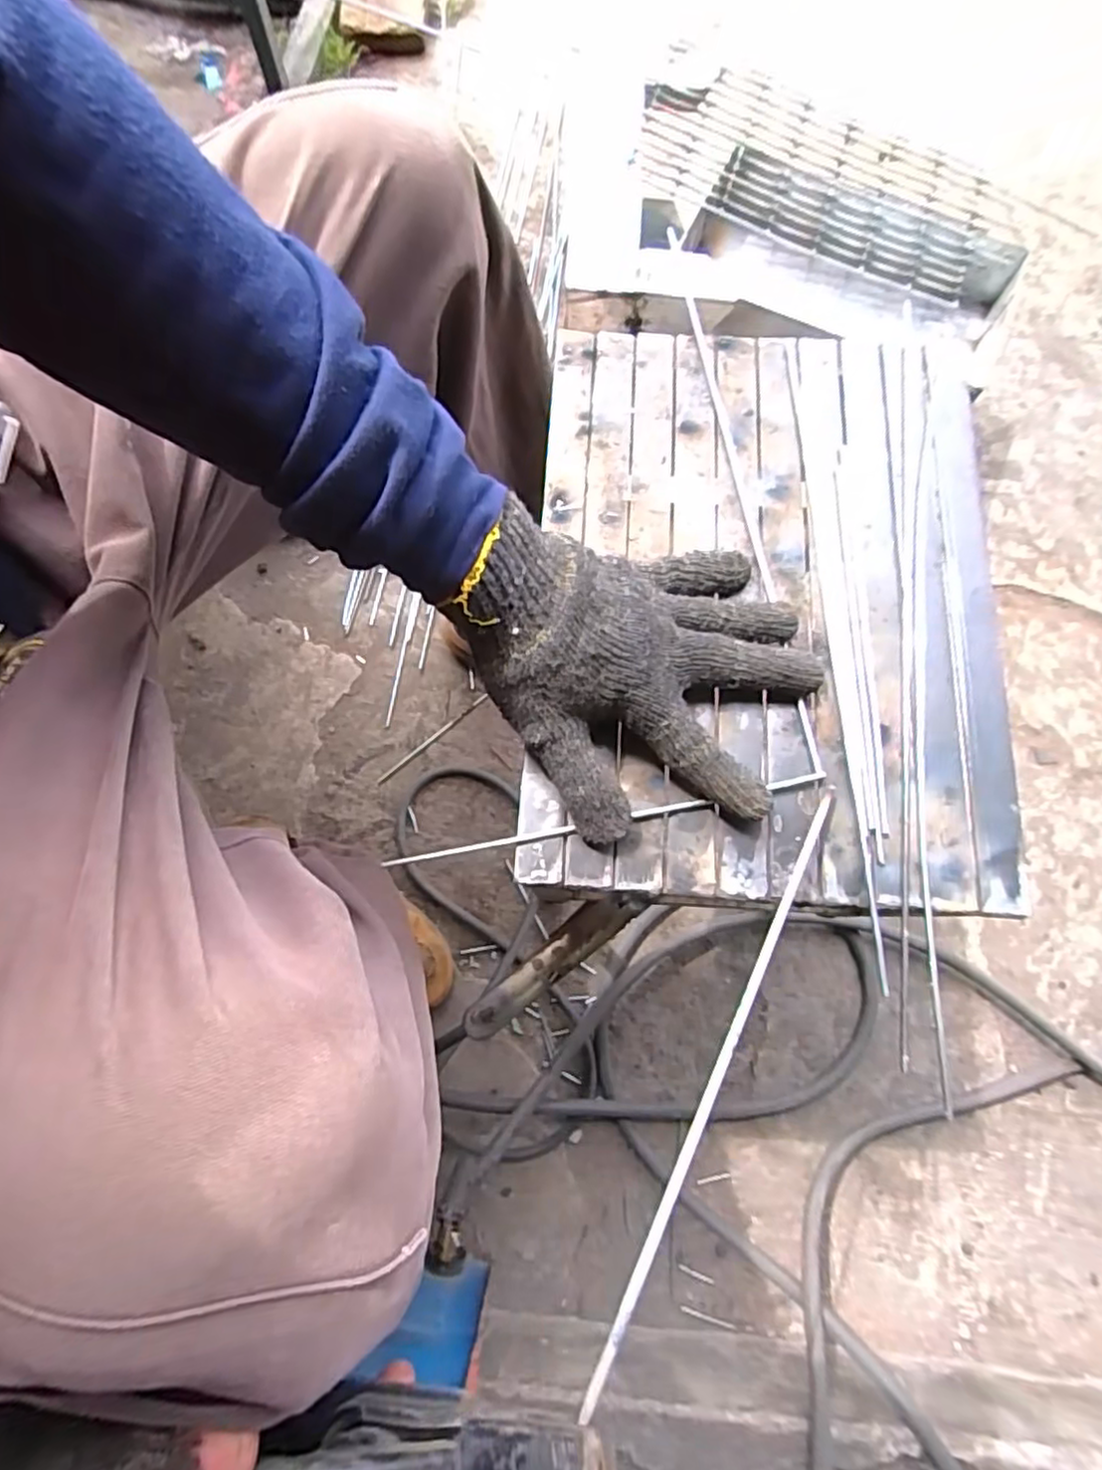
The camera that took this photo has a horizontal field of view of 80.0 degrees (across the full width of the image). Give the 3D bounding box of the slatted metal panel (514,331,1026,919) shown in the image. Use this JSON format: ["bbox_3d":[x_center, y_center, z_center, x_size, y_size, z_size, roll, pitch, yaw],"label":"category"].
[{"bbox_3d":[0.120,-0.081,0.369,0.250,0.013,0.339,4,76,1],"label":"slatted metal panel"}]

